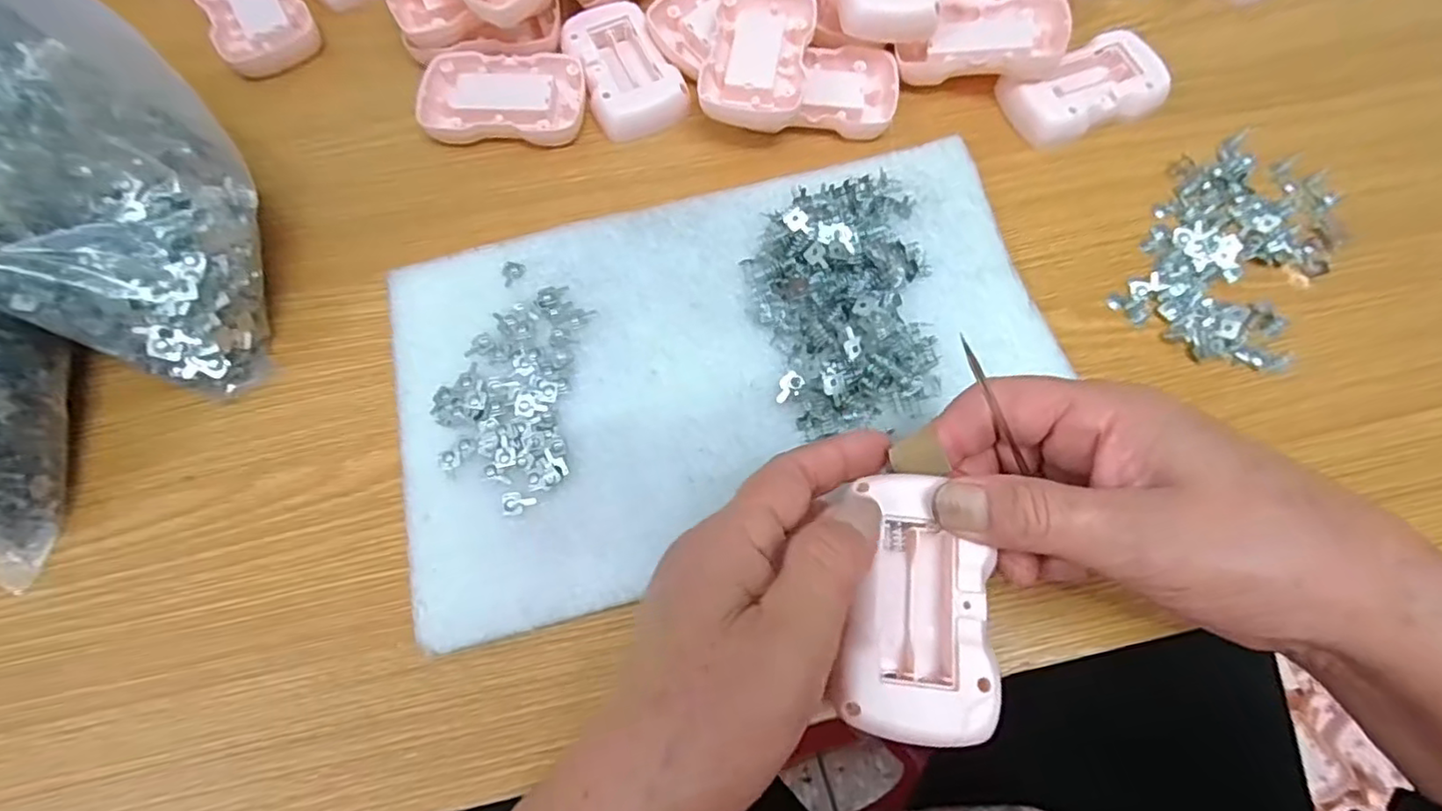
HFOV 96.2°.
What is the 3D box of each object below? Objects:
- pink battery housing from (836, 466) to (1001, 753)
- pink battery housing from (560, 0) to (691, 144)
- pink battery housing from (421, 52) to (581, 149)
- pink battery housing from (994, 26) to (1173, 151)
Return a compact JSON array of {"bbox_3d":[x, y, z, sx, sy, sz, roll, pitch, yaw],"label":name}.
[{"bbox_3d":[0.066,0.067,0.220,0.047,0.015,0.083,6,72,2],"label":"pink battery housing"},{"bbox_3d":[-0.056,-0.192,0.367,0.050,0.014,0.083,-24,71,-9],"label":"pink battery housing"},{"bbox_3d":[-0.121,-0.171,0.361,0.087,0.014,0.051,1,69,0],"label":"pink battery housing"},{"bbox_3d":[0.203,-0.178,0.362,0.083,0.016,0.052,-17,70,-6],"label":"pink battery housing"}]

